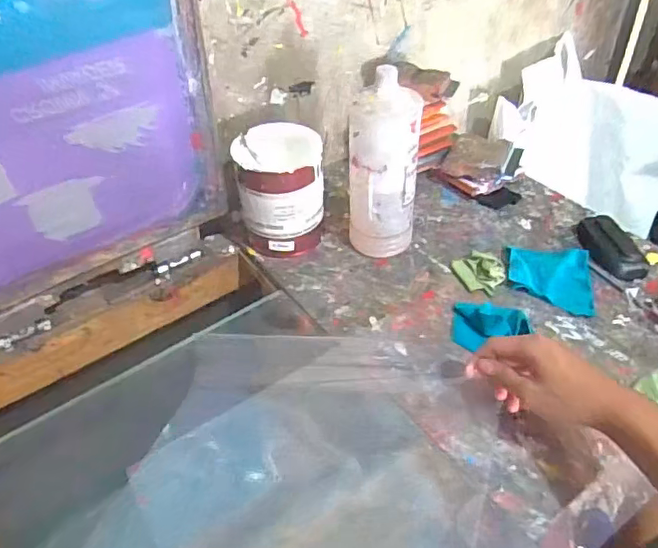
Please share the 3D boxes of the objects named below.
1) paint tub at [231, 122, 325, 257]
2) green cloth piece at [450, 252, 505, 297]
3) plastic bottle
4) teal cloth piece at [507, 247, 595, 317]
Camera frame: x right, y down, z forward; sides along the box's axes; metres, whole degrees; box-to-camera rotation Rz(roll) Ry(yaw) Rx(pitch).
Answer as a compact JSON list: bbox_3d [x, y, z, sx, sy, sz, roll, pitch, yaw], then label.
[{"bbox_3d":[-0.060,-0.105,0.740,0.109,0.139,0.102,-1,45,1],"label":"paint tub"},{"bbox_3d":[0.192,-0.002,0.710,0.057,0.021,0.061,-10,46,-8],"label":"green cloth piece"},{"bbox_3d":[0.068,-0.120,0.690,0.071,0.223,0.070,25,51,25],"label":"plastic bottle"},{"bbox_3d":[0.272,0.003,0.702,0.099,0.010,0.102,10,46,12],"label":"teal cloth piece"}]

